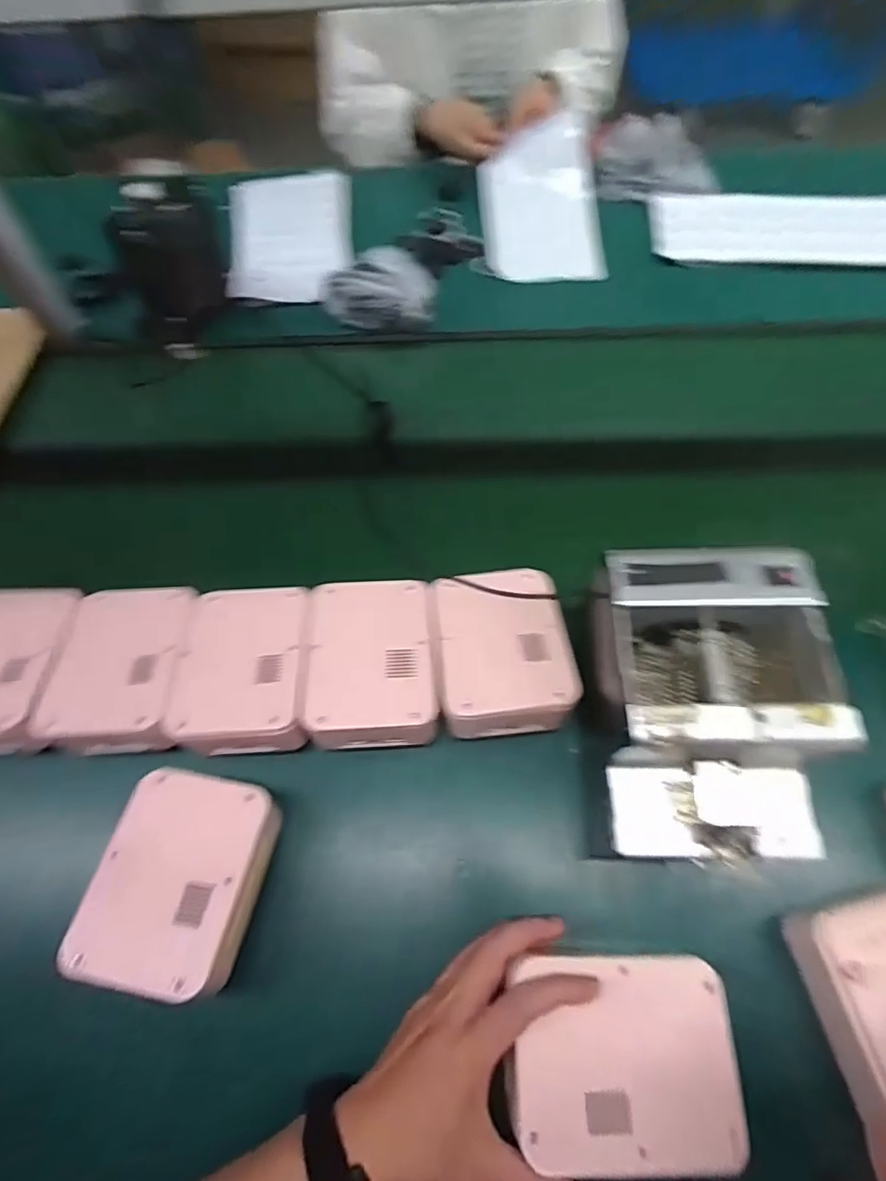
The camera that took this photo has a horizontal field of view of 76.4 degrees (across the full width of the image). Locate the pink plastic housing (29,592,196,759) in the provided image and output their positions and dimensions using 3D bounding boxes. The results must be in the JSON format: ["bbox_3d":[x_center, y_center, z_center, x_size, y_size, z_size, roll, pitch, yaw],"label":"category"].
[{"bbox_3d":[-0.255,0.057,0.447,0.097,0.033,0.130,-6,61,1],"label":"pink plastic housing"}]

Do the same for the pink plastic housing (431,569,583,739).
[{"bbox_3d":[0.046,0.046,0.451,0.102,0.037,0.131,-7,61,0],"label":"pink plastic housing"}]

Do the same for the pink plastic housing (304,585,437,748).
[{"bbox_3d":[-0.055,0.056,0.454,0.099,0.044,0.129,-7,61,0],"label":"pink plastic housing"}]

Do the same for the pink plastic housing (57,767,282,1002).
[{"bbox_3d":[-0.181,0.197,0.391,0.103,0.040,0.127,8,62,8],"label":"pink plastic housing"}]

